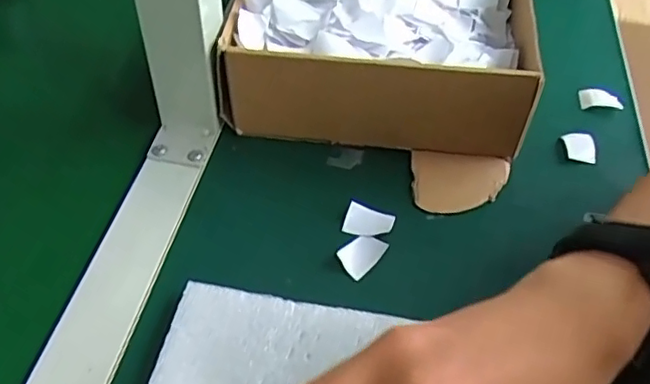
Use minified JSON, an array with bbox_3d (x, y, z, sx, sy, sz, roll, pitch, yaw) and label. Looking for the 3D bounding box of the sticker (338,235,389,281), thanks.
[{"bbox_3d":[0.022,0.036,0.364,0.020,0.004,0.029,34,54,24],"label":"sticker"}]

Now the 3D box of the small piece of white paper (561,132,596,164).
[{"bbox_3d":[0.182,-0.032,0.436,0.022,0.006,0.029,5,48,1],"label":"small piece of white paper"}]

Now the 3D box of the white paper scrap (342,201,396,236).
[{"bbox_3d":[0.028,0.017,0.380,0.030,0.007,0.020,8,48,4],"label":"white paper scrap"}]

